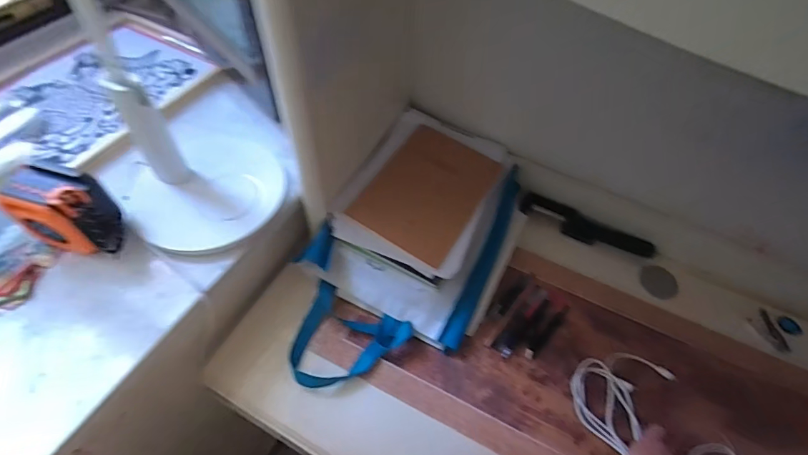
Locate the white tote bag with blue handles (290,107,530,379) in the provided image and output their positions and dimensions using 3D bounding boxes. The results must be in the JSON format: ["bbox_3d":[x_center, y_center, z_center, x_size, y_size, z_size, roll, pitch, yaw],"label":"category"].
[{"bbox_3d":[0.021,0.030,0.702,0.295,0.108,0.516,22,56,11],"label":"white tote bag with blue handles"}]

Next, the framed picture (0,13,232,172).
[{"bbox_3d":[-0.522,-0.257,0.738,0.298,0.022,0.366,24,56,12],"label":"framed picture"}]

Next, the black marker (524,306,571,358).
[{"bbox_3d":[0.237,0.167,0.682,0.019,0.010,0.126,38,60,21],"label":"black marker"}]

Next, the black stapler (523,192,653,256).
[{"bbox_3d":[0.340,-0.003,0.784,0.240,0.053,0.040,26,57,14],"label":"black stapler"}]

